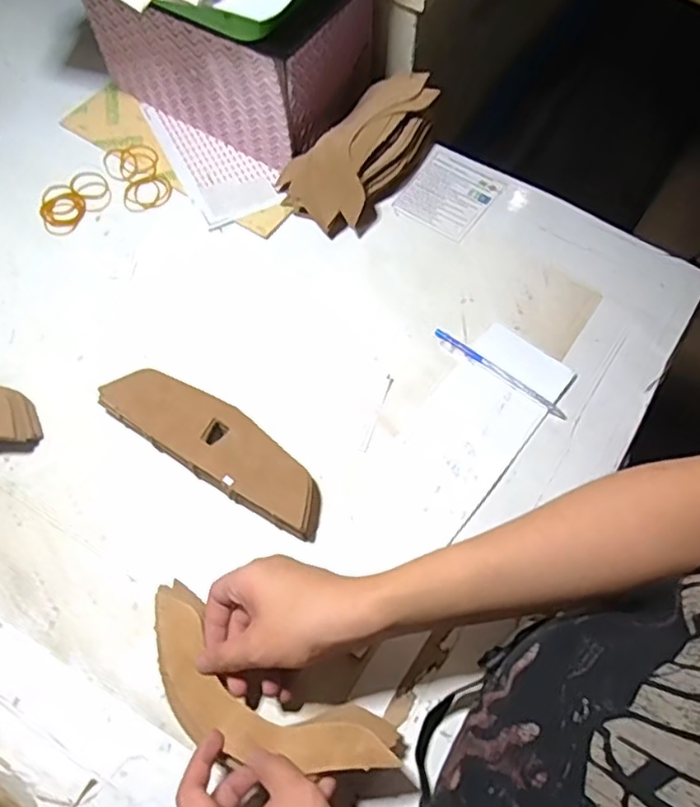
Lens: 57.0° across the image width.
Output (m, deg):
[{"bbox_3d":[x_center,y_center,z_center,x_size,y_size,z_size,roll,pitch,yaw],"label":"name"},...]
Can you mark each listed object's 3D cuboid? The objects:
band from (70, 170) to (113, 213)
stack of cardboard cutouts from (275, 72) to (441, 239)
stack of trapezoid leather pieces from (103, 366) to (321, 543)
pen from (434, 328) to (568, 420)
[{"bbox_3d":[-0.277,-0.231,0.693,0.035,0.004,0.058,-33,69,-15],"label":"band"},{"bbox_3d":[0.016,-0.269,0.680,0.100,0.067,0.193,37,70,16],"label":"stack of cardboard cutouts"},{"bbox_3d":[-0.111,0.036,0.550,0.207,0.041,0.058,30,68,13],"label":"stack of trapezoid leather pieces"},{"bbox_3d":[0.137,-0.028,0.596,0.140,0.008,0.012,35,69,15],"label":"pen"}]

